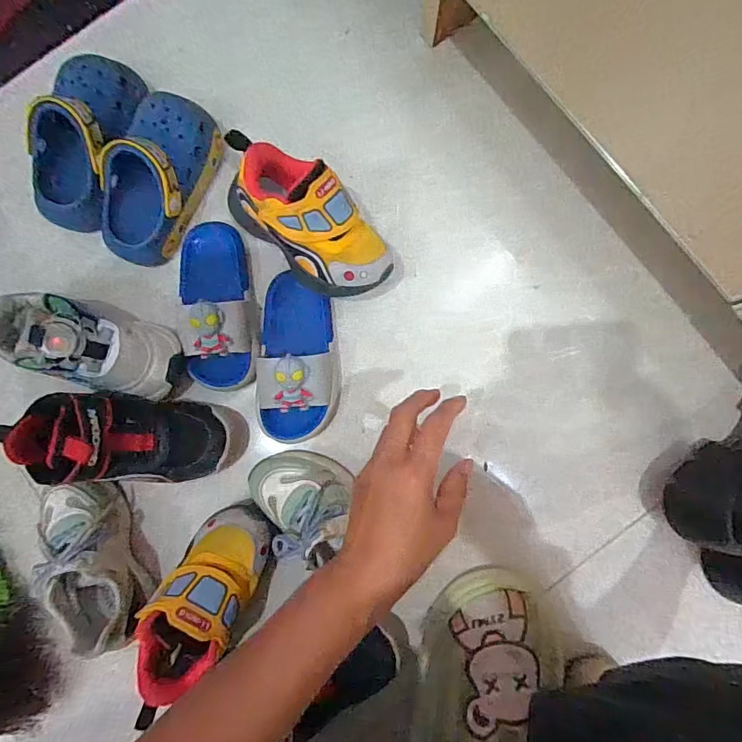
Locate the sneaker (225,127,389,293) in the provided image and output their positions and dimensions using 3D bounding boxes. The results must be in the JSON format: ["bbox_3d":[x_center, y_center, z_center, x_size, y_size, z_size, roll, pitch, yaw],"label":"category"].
[{"bbox_3d":[-0.060,-0.141,0.448,0.174,0.095,0.086,41,87,4],"label":"sneaker"}]

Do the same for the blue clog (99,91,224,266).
[{"bbox_3d":[-0.217,-0.196,0.462,0.082,0.068,0.172,22,85,2],"label":"blue clog"}]

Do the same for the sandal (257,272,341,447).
[{"bbox_3d":[-0.074,-0.015,0.459,0.083,0.052,0.171,0,85,0],"label":"sandal"}]

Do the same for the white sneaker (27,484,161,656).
[{"bbox_3d":[-0.268,0.183,0.441,0.083,0.064,0.169,-14,85,-1],"label":"white sneaker"}]

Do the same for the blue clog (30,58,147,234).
[{"bbox_3d":[-0.287,-0.233,0.462,0.087,0.064,0.174,22,85,2],"label":"blue clog"}]

